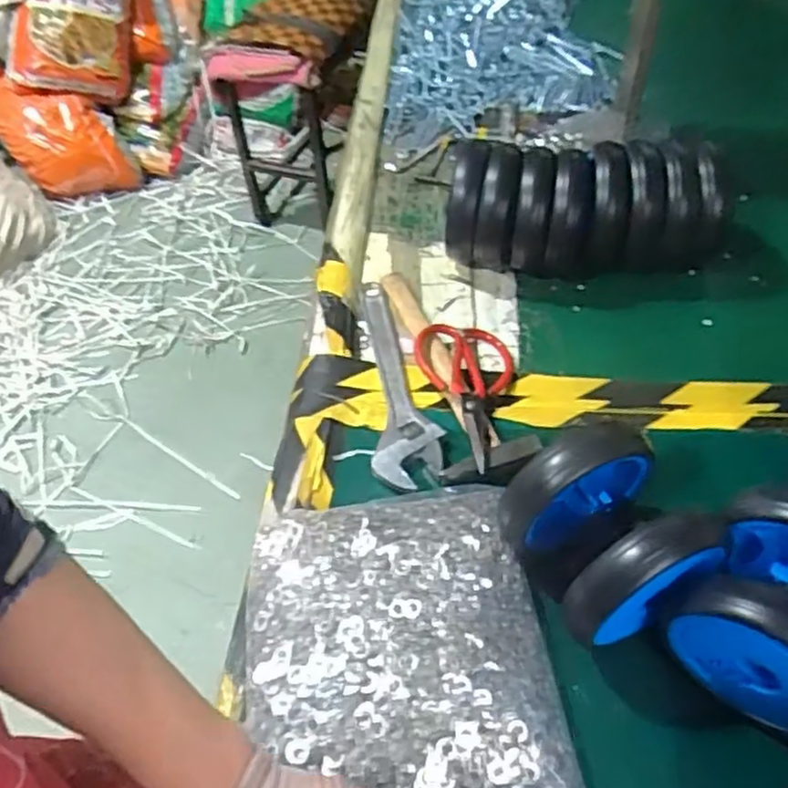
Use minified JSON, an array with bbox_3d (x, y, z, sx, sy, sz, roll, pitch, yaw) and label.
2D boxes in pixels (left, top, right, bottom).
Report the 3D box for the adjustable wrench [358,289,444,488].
[{"bbox_3d":[0.004,-0.025,0.741,0.064,0.015,0.273,-4,51,-1],"label":"adjustable wrench"}]

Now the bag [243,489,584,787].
[{"bbox_3d":[0.003,0.190,0.538,0.224,0.055,0.251,-6,51,-3],"label":"bag"}]

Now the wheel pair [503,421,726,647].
[{"bbox_3d":[0.162,0.111,0.545,0.113,0.132,0.119,-21,54,-14],"label":"wheel pair"}]

